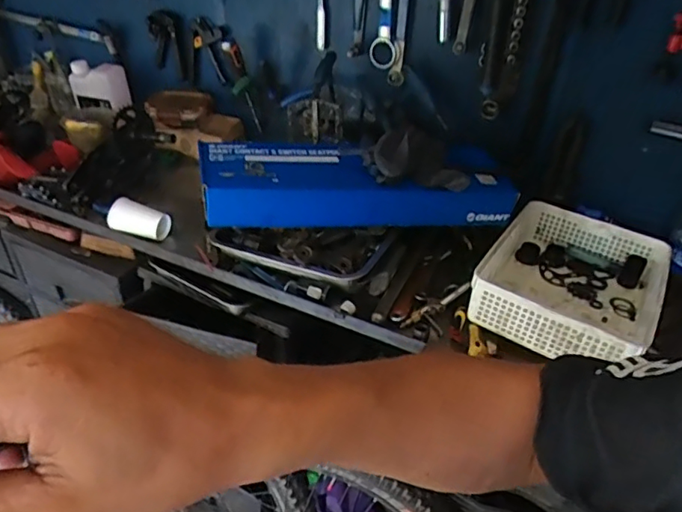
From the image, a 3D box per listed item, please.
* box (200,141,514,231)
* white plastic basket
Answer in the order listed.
[{"bbox_3d":[0.037,-0.128,0.937,0.531,0.094,0.168,-5,37,-11],"label":"box"},{"bbox_3d":[0.377,0.048,0.897,0.262,0.102,0.332,22,41,24],"label":"white plastic basket"}]

